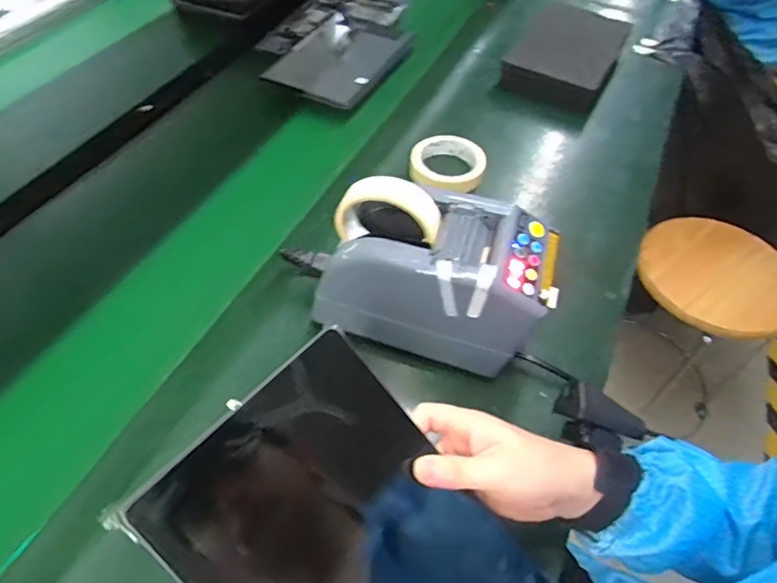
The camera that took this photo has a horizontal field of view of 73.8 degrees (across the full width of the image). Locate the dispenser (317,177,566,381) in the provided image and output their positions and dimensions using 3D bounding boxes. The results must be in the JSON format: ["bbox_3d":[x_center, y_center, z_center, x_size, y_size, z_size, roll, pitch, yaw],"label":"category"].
[{"bbox_3d":[0.037,-0.023,0.503,0.227,0.160,0.117,15,53,9],"label":"dispenser"}]

